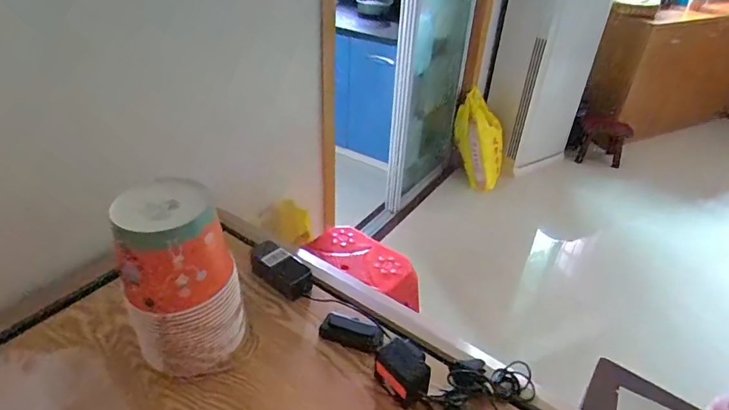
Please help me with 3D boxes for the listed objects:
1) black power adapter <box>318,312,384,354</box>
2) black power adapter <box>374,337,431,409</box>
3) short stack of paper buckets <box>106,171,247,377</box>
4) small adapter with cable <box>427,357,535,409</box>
[{"bbox_3d":[-0.021,0.211,0.764,0.102,0.021,0.047,13,36,15],"label":"black power adapter"},{"bbox_3d":[0.058,0.249,0.685,0.083,0.074,0.053,29,43,33],"label":"black power adapter"},{"bbox_3d":[-0.260,0.112,0.669,0.145,0.274,0.122,-9,36,-16],"label":"short stack of paper buckets"},{"bbox_3d":[0.181,0.279,0.694,0.112,0.034,0.179,28,42,32],"label":"small adapter with cable"}]

